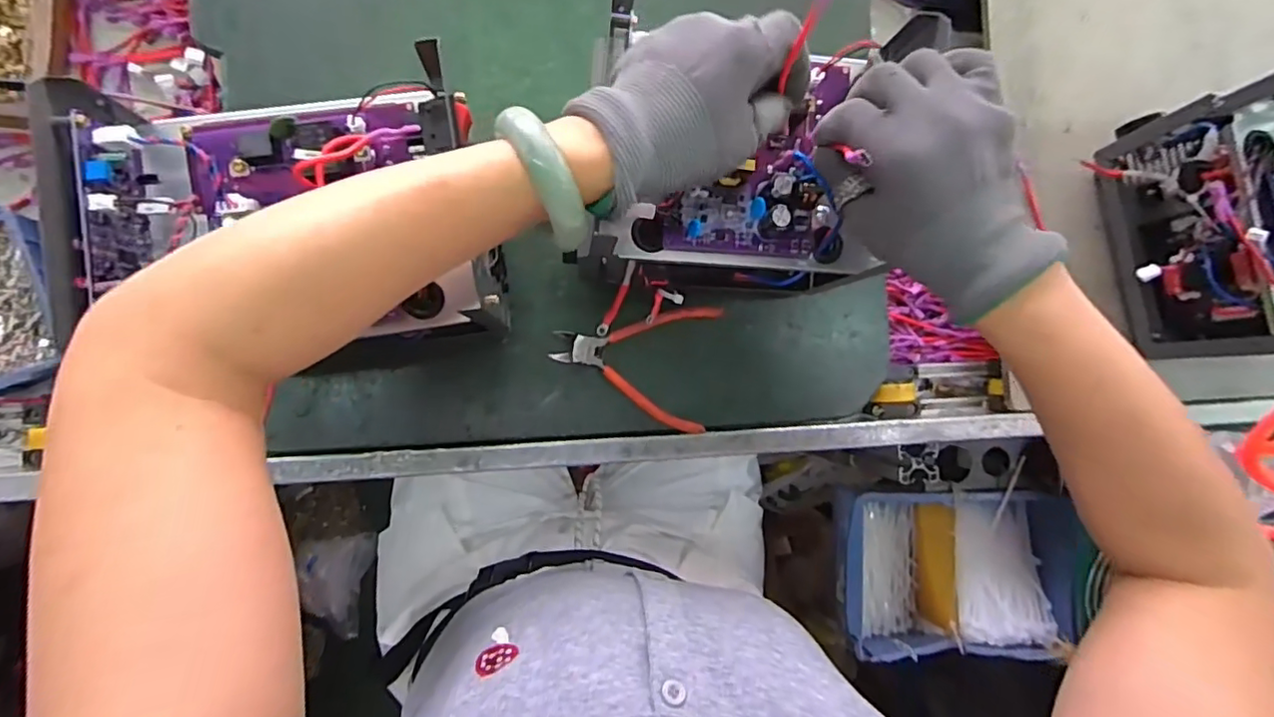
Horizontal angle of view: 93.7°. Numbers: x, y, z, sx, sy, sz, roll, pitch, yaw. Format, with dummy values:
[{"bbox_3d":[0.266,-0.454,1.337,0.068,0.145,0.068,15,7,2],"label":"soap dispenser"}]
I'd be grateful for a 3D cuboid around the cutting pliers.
[{"bbox_3d":[-0.003,0.001,0.529,0.139,0.022,0.110,10,89,-5],"label":"cutting pliers"}]

